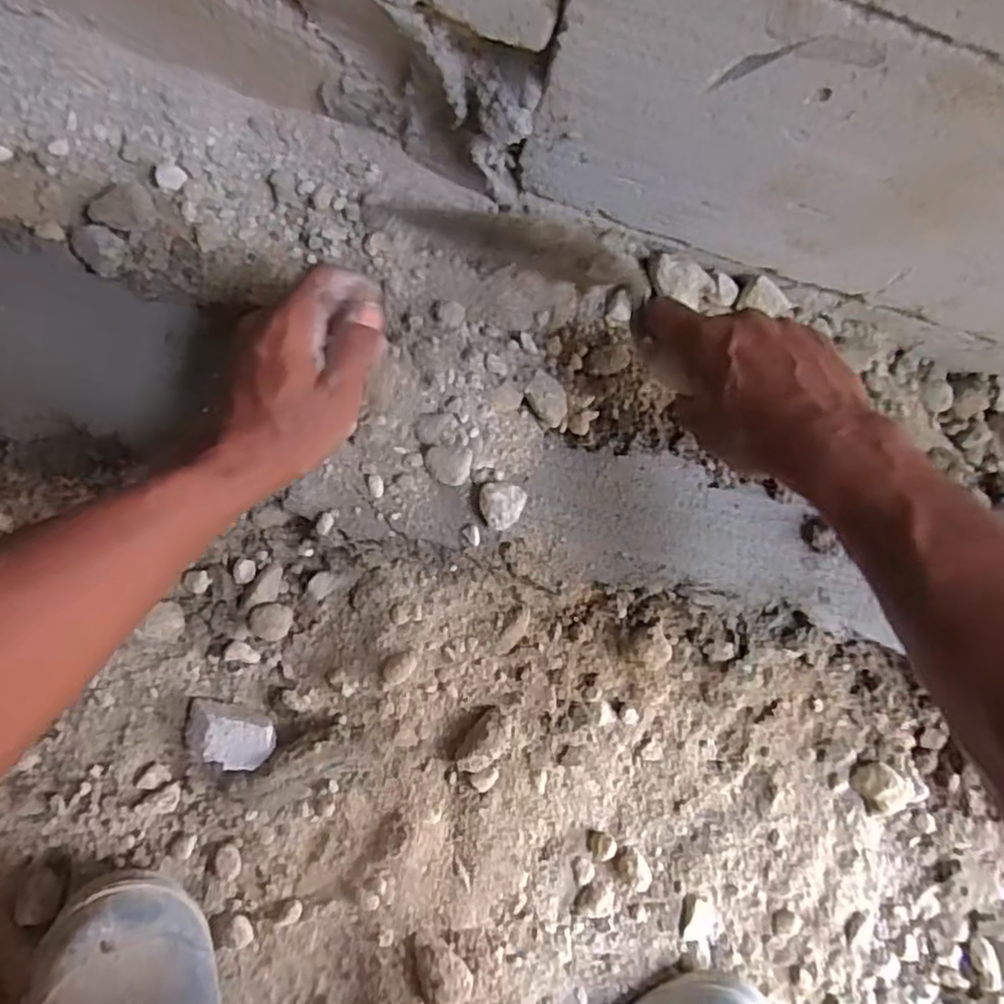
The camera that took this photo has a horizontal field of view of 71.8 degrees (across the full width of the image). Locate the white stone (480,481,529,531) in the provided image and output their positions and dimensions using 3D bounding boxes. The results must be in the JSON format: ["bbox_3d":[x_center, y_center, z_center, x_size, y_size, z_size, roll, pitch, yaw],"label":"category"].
[{"bbox_3d":[-0.002,0.001,0.447,0.028,0.021,0.030,1,84,-9],"label":"white stone"}]

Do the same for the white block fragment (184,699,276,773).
[{"bbox_3d":[-0.173,0.148,0.441,0.056,0.028,0.030,15,86,-8],"label":"white block fragment"}]

